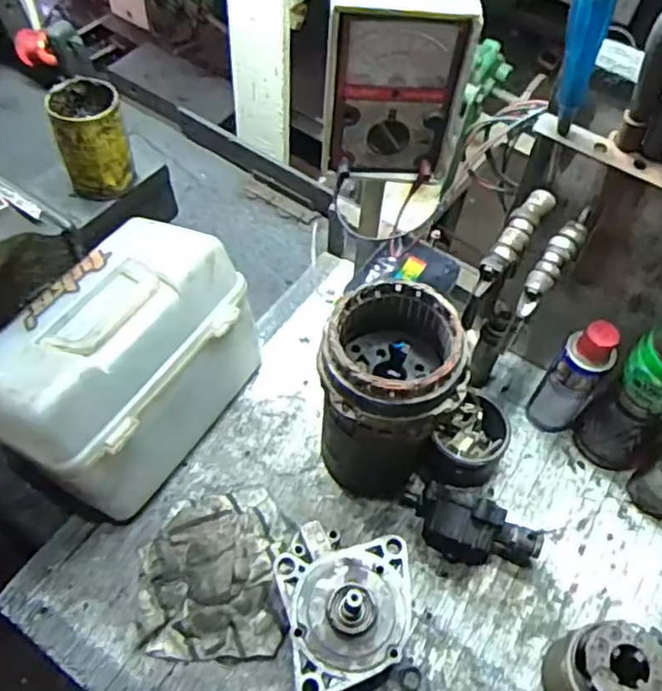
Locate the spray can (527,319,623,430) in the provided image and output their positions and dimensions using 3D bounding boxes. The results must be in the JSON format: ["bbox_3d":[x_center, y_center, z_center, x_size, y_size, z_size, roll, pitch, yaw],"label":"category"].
[{"bbox_3d":[0.264,0.038,0.713,0.045,0.167,0.054,-39,68,-25],"label":"spray can"}]

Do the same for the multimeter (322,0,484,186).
[{"bbox_3d":[0.056,-0.229,0.589,0.121,0.171,0.039,1,57,-4],"label":"multimeter"}]

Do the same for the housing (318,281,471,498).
[{"bbox_3d":[0.053,0.051,0.654,0.126,0.225,0.126,1,57,-4],"label":"housing"}]

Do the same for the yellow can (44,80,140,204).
[{"bbox_3d":[-0.274,-0.237,0.758,0.077,0.109,0.080,-18,60,-15],"label":"yellow can"}]

